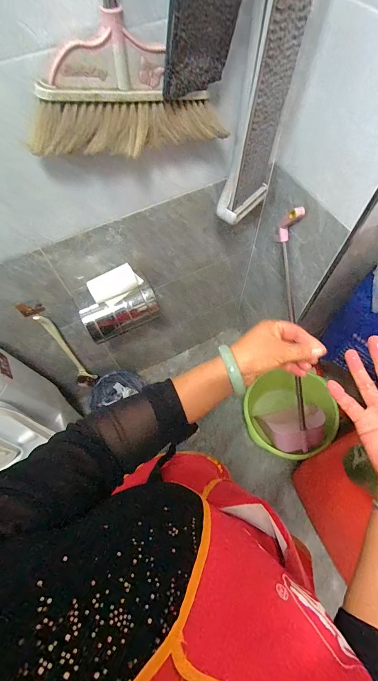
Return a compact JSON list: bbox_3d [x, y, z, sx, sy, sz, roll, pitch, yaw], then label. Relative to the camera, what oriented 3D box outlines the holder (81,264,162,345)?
[{"bbox_3d":[-0.198,-0.105,0.829,0.204,0.133,0.116,-24,66,-9],"label":"holder"}]

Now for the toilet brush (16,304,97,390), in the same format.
[{"bbox_3d":[-0.400,0.043,0.985,0.065,0.488,0.076,-20,66,-8],"label":"toilet brush"}]

